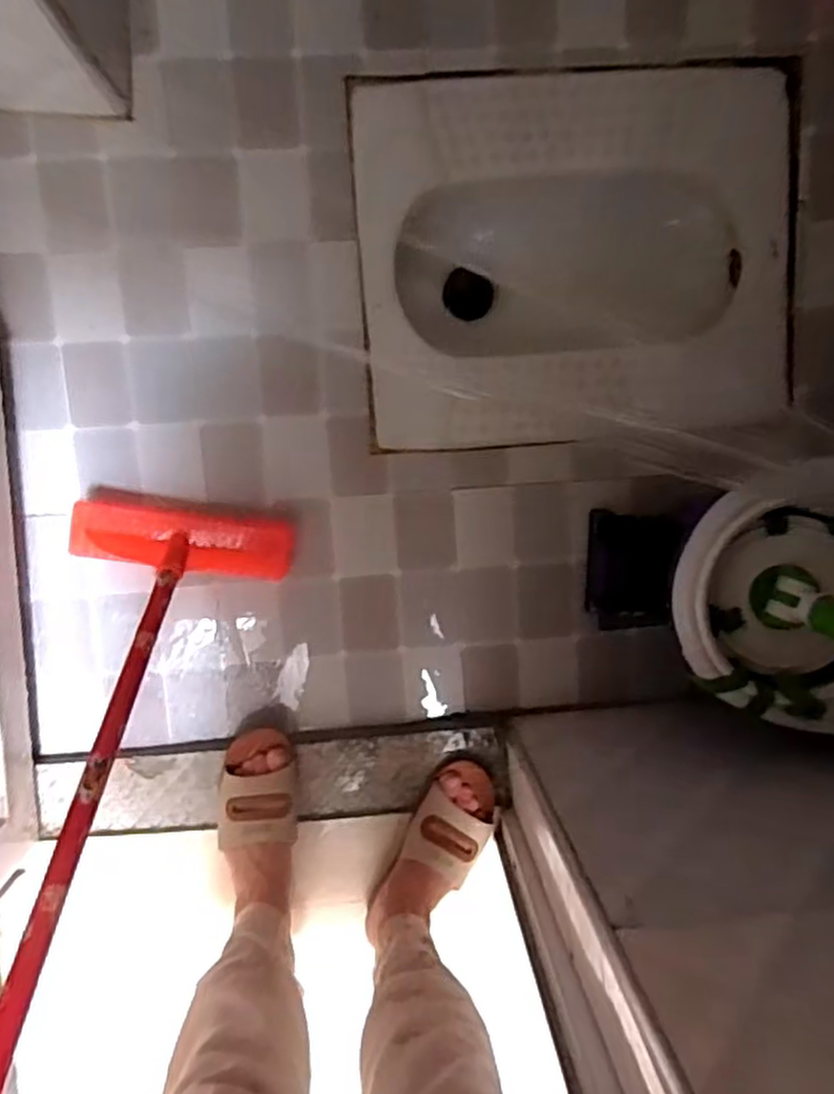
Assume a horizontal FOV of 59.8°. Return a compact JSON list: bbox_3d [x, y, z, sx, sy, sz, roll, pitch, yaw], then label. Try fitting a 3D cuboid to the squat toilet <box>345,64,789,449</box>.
[{"bbox_3d":[0.192,-0.357,0.960,0.526,0.181,0.420,-5,99,-3],"label":"squat toilet"}]

